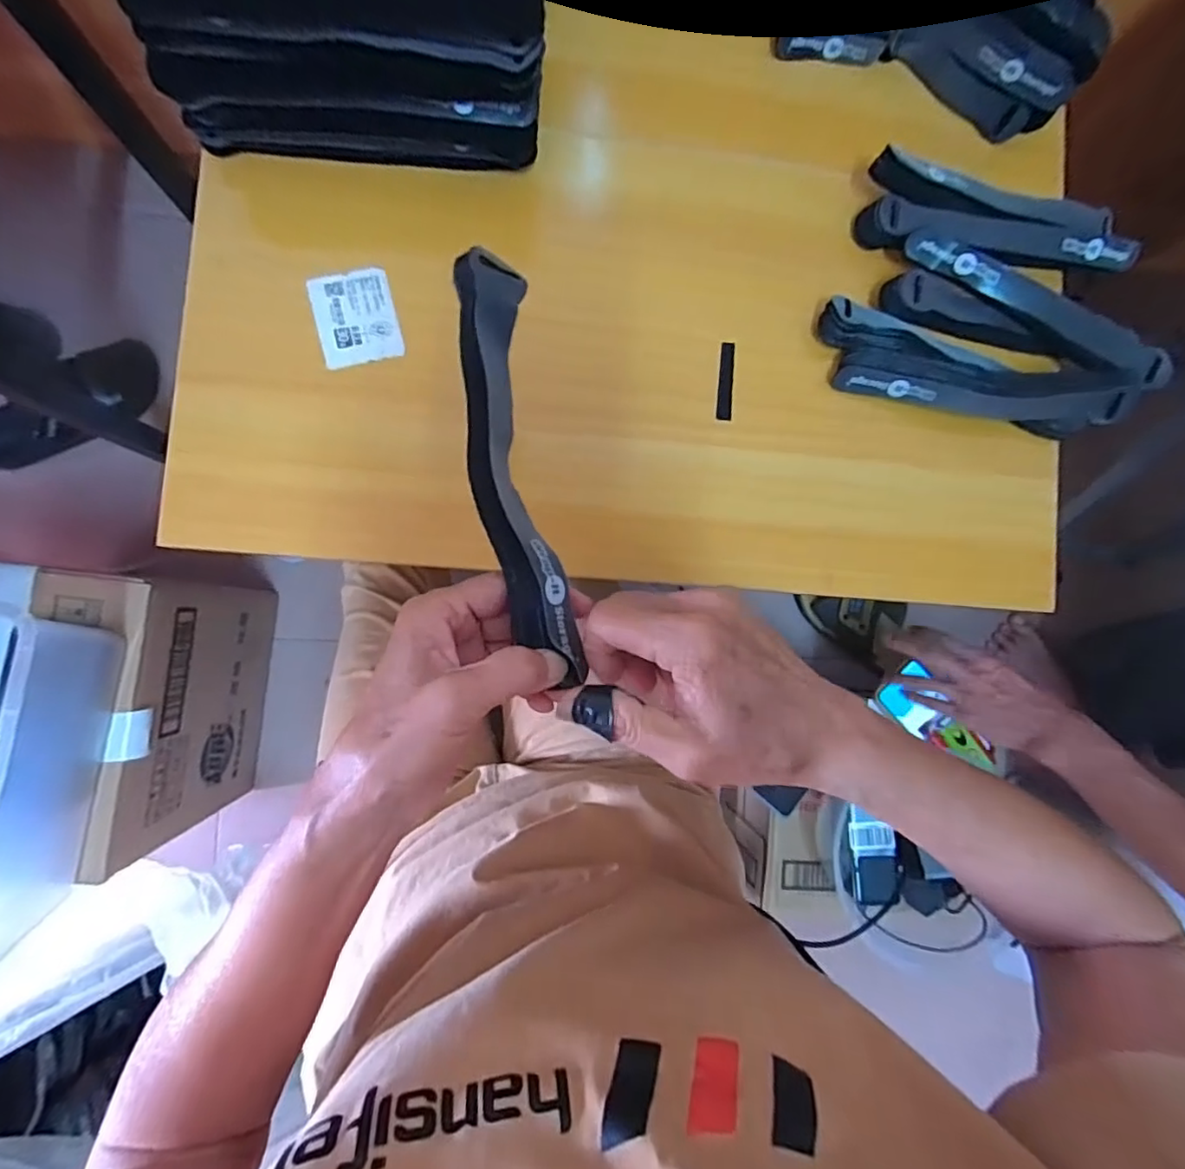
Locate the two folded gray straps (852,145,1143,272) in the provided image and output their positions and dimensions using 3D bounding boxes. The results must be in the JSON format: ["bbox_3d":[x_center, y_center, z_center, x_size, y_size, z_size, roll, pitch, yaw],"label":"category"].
[{"bbox_3d":[0.290,-0.246,0.402,0.207,0.033,0.051,6,87,-6],"label":"two folded gray straps"}]

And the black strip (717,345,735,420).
[{"bbox_3d":[0.090,-0.137,0.392,0.010,0.004,0.053,4,88,-6],"label":"black strip"}]

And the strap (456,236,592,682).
[{"bbox_3d":[-0.035,-0.049,0.254,0.034,0.017,0.185,-11,90,-7],"label":"strap"}]

